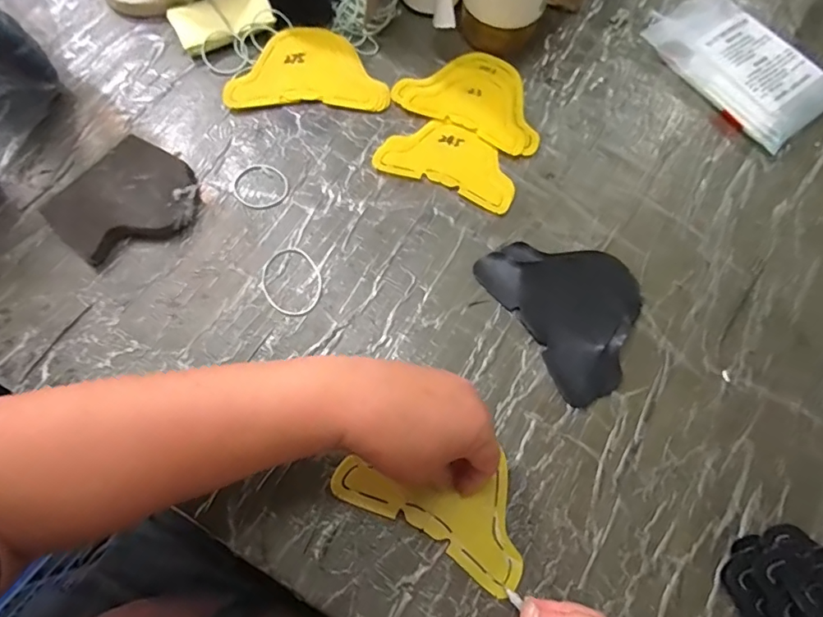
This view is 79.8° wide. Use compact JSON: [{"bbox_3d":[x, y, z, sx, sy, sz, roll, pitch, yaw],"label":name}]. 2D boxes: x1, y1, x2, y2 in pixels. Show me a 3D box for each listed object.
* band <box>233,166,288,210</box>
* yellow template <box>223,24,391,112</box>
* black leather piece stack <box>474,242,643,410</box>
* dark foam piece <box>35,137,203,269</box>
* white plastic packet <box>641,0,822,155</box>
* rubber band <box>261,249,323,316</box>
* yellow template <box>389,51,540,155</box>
[{"bbox_3d":[-0.133,-0.108,0.433,0.046,0.004,0.046,1,70,-2],"label":"band"},{"bbox_3d":[-0.099,-0.235,0.478,0.148,0.005,0.093,-1,74,-4],"label":"yellow template"},{"bbox_3d":[0.137,-0.005,0.411,0.110,0.007,0.142,-31,74,-12],"label":"black leather piece stack"},{"bbox_3d":[-0.237,-0.087,0.411,0.088,0.021,0.107,39,74,11],"label":"dark foam piece"},{"bbox_3d":[0.329,-0.245,0.496,0.100,0.025,0.176,-35,75,-13],"label":"white plastic packet"},{"bbox_3d":[-0.099,-0.022,0.407,0.048,0.004,0.059,-32,75,-12],"label":"rubber band"},{"bbox_3d":[0.066,-0.210,0.483,0.142,0.004,0.098,27,72,7],"label":"yellow template"}]

